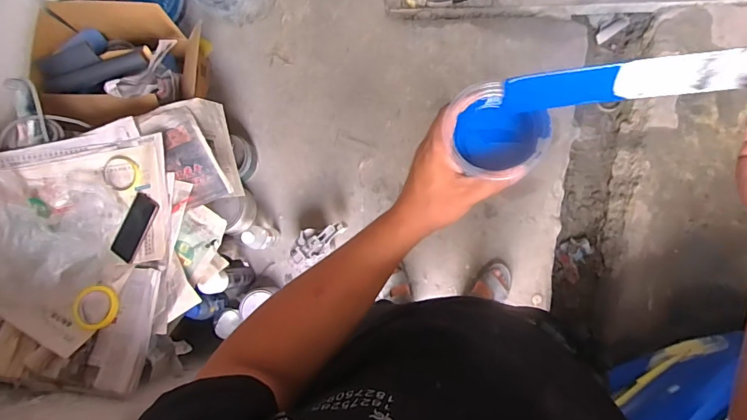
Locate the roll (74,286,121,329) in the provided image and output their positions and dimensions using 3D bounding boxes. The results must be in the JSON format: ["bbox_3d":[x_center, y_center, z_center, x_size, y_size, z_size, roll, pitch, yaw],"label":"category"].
[{"bbox_3d":[-0.643,0.227,0.985,0.100,0.026,0.097,0,85,6],"label":"roll"}]

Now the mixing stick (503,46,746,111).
[{"bbox_3d":[0.264,-0.096,0.280,0.334,0.032,0.007,-2,45,20],"label":"mixing stick"}]

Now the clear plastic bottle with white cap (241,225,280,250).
[{"bbox_3d":[-0.334,0.082,1.257,0.063,0.219,0.068,6,86,6],"label":"clear plastic bottle with white cap"}]

